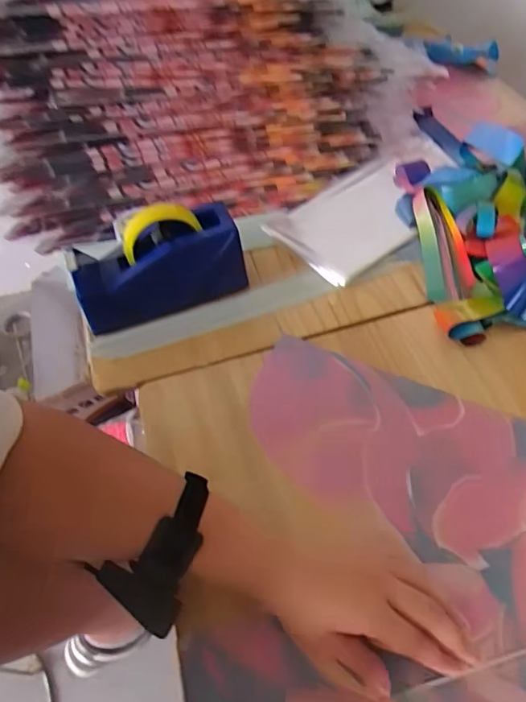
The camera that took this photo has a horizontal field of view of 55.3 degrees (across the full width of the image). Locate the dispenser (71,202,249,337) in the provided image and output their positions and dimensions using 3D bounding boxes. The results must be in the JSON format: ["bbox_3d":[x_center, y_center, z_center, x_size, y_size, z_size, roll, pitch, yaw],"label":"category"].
[{"bbox_3d":[-0.130,-0.106,0.614,0.204,0.124,0.068,-23,55,-12],"label":"dispenser"}]

